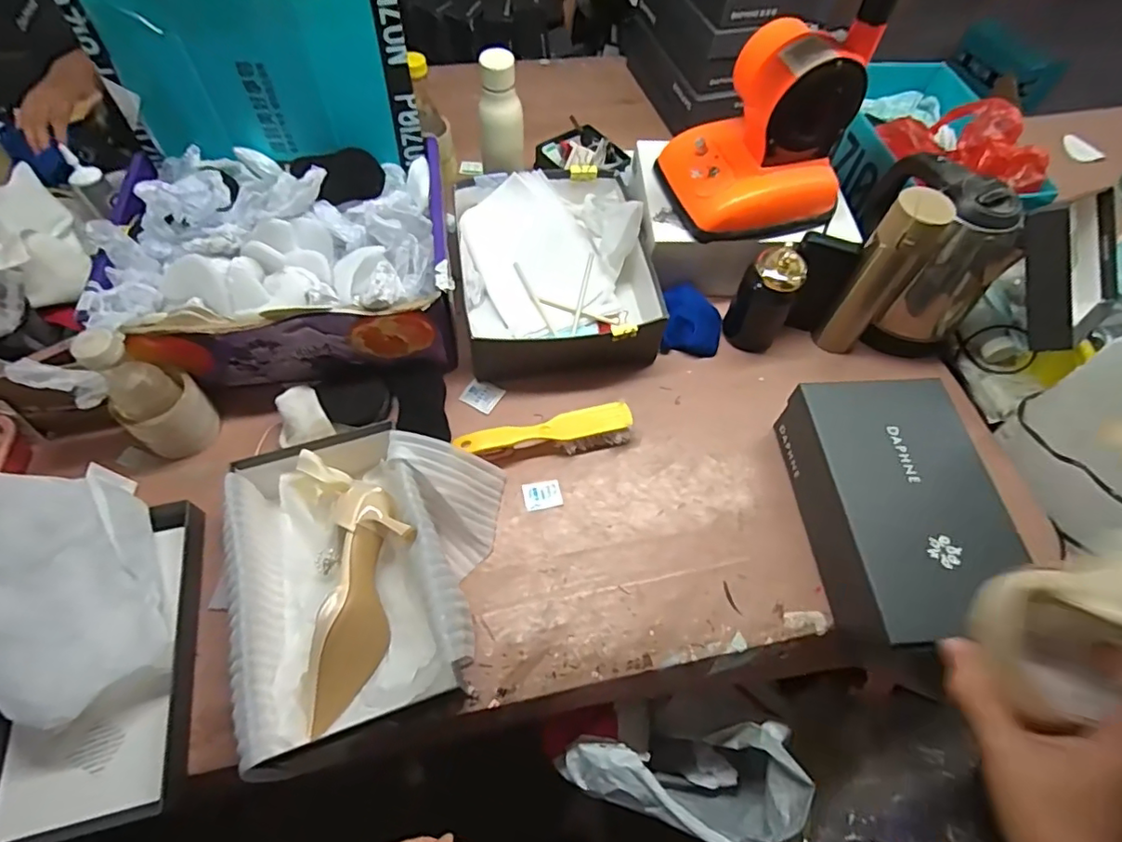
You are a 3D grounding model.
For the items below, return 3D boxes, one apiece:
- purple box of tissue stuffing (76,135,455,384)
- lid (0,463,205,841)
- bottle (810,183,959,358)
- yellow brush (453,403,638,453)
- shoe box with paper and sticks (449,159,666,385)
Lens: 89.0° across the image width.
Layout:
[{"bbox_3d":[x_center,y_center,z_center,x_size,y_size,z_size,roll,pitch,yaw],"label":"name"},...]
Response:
[{"bbox_3d":[-0.350,-0.220,0.740,0.393,0.161,0.301,-7,61,-7],"label":"purple box of tissue stuffing"},{"bbox_3d":[-0.474,0.202,0.547,0.184,0.103,0.353,-10,61,-8],"label":"lid"},{"bbox_3d":[0.417,-0.193,0.750,0.067,0.240,0.075,38,65,17],"label":"bottle"},{"bbox_3d":[-0.017,0.021,0.722,0.218,0.035,0.048,-10,61,-8],"label":"yellow brush"},{"bbox_3d":[-0.009,-0.218,0.812,0.259,0.097,0.323,-6,61,-6],"label":"shoe box with paper and sticks"}]

